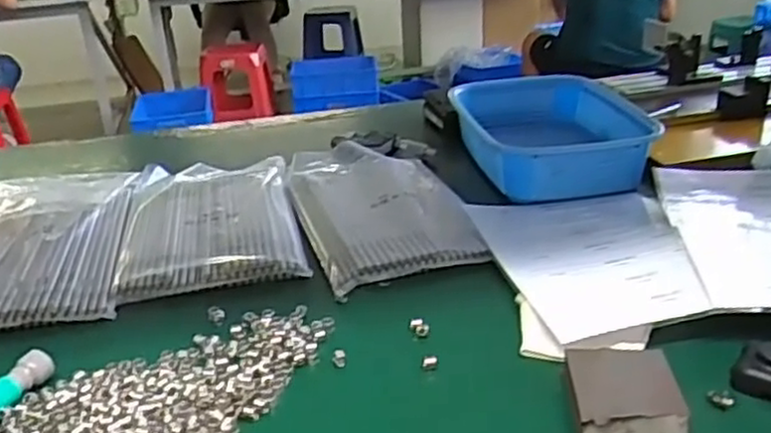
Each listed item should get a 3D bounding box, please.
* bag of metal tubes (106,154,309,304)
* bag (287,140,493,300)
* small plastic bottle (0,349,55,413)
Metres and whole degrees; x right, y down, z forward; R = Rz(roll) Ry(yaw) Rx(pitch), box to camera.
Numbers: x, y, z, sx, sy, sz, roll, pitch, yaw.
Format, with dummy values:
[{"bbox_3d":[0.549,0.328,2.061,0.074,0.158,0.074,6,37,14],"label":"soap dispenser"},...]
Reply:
[{"bbox_3d":[-0.194,0.000,0.824,0.179,0.024,0.298,-8,24,-10],"label":"bag of metal tubes"},{"bbox_3d":[-0.013,-0.017,0.846,0.180,0.034,0.356,-10,24,-14],"label":"bag"},{"bbox_3d":[-0.279,0.125,0.554,0.022,0.021,0.061,5,25,20],"label":"small plastic bottle"}]

